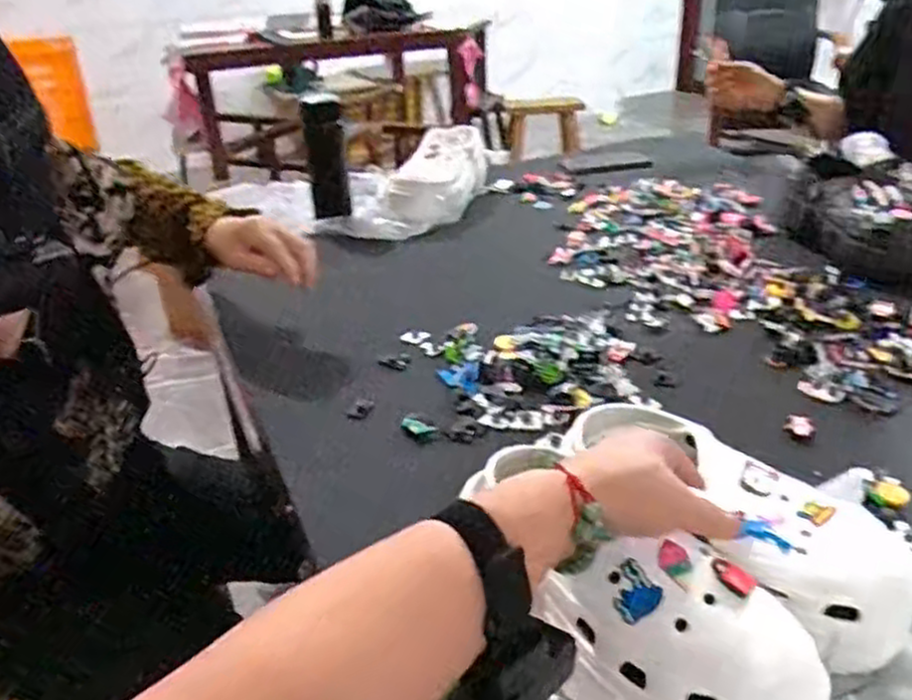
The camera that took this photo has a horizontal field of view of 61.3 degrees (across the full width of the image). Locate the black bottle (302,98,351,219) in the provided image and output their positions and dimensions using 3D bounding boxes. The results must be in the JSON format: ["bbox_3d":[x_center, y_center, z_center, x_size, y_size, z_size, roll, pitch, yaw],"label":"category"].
[{"bbox_3d":[-0.192,-0.284,1.140,0.058,0.170,0.063,-4,29,-2],"label":"black bottle"}]

